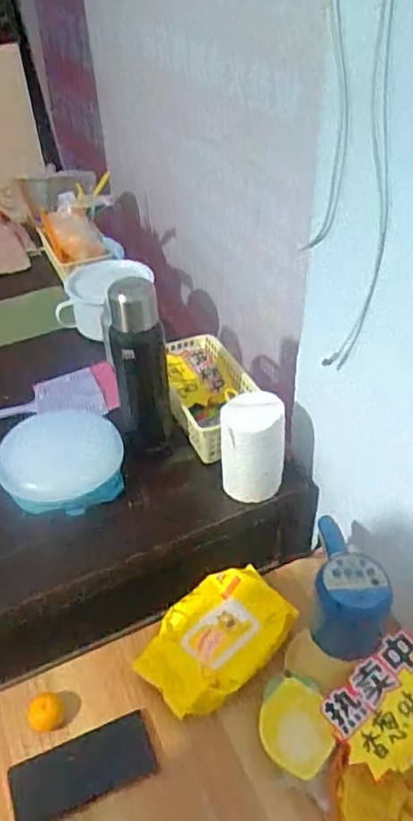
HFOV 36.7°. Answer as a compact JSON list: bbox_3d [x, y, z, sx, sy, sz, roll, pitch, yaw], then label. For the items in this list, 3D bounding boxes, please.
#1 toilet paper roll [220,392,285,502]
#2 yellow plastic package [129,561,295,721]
[{"bbox_3d":[0.065,0.051,0.899,0.085,0.138,0.084,-2,40,1],"label":"toilet paper roll"},{"bbox_3d":[0.010,0.298,0.814,0.198,0.056,0.144,-30,47,-28],"label":"yellow plastic package"}]

